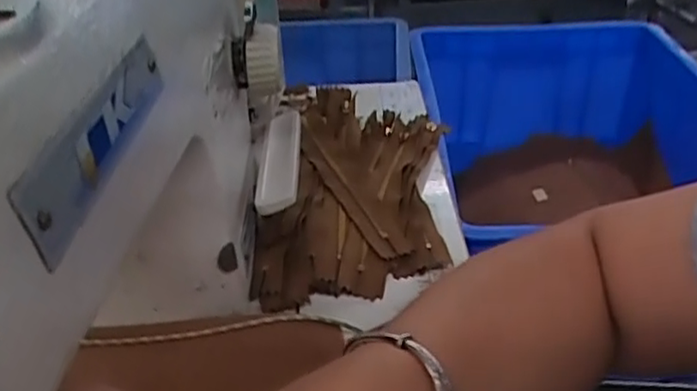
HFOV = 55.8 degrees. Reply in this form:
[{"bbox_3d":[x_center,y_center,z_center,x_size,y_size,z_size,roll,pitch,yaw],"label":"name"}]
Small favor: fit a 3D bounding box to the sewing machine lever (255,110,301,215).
[{"bbox_3d":[-0.043,-0.024,0.422,0.026,0.015,0.106,-3,33,-1],"label":"sewing machine lever"}]

